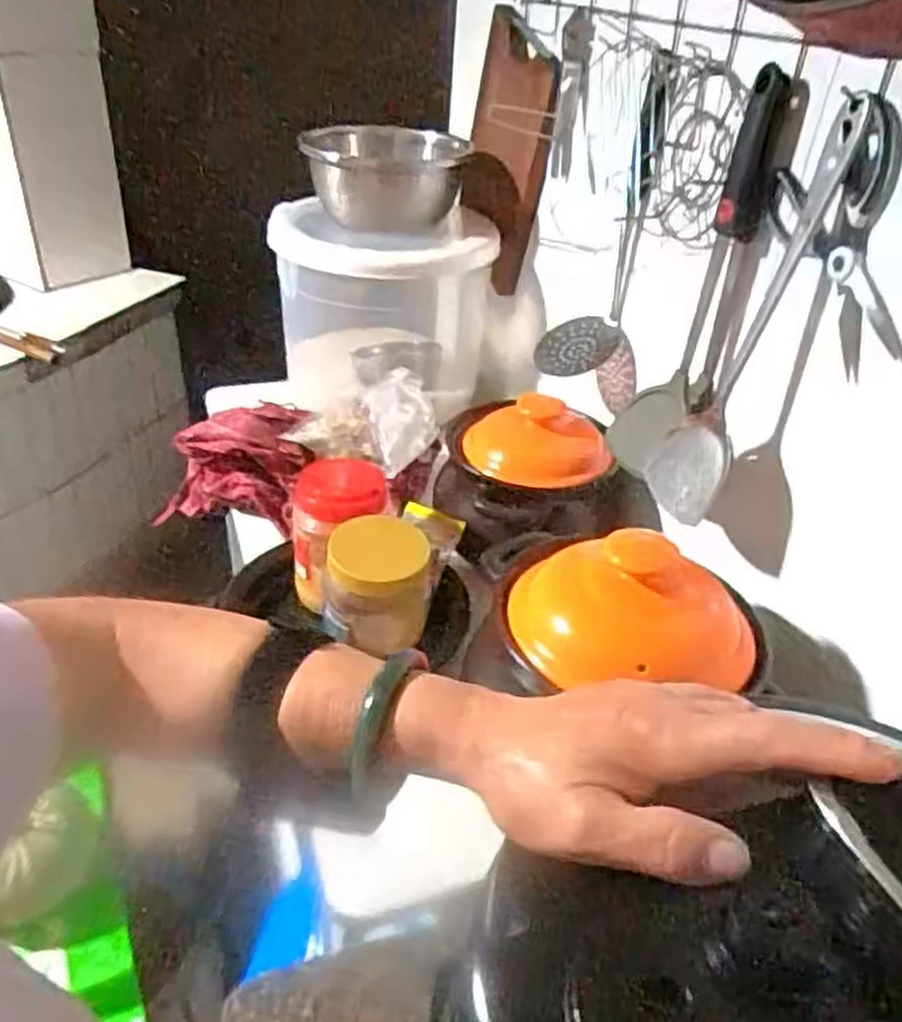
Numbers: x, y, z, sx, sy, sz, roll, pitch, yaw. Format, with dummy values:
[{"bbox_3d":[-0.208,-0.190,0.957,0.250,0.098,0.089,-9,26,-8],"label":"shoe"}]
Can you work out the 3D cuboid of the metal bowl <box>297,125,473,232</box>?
[{"bbox_3d":[-0.091,-0.468,1.123,0.208,0.113,0.238,8,34,4],"label":"metal bowl"}]

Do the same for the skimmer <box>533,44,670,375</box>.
[{"bbox_3d":[0.163,-0.311,0.858,0.090,0.313,0.100,10,34,8],"label":"skimmer"}]

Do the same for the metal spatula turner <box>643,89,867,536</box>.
[{"bbox_3d":[0.237,-0.148,0.654,0.085,0.343,0.091,16,36,16],"label":"metal spatula turner"}]

